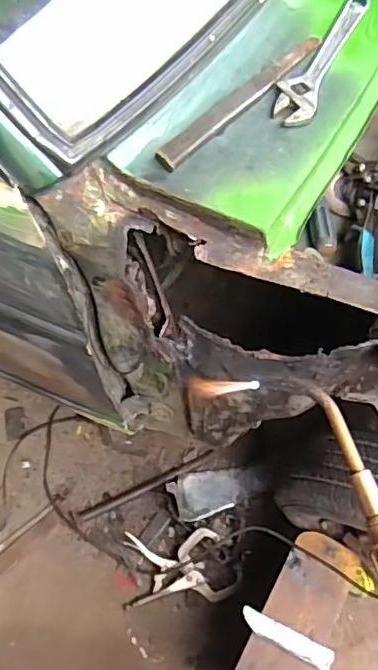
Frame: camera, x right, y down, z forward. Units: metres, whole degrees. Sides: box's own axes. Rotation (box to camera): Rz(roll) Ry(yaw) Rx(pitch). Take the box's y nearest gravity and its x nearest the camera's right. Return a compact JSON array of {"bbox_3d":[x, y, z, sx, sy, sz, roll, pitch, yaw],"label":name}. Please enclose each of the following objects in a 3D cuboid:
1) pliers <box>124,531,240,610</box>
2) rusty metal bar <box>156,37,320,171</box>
[{"bbox_3d":[-0.015,0.518,1.314,0.256,0.046,0.152,-4,62,-2],"label":"pliers"},{"bbox_3d":[0.054,-0.236,0.587,0.027,0.010,0.222,41,70,19],"label":"rusty metal bar"}]

